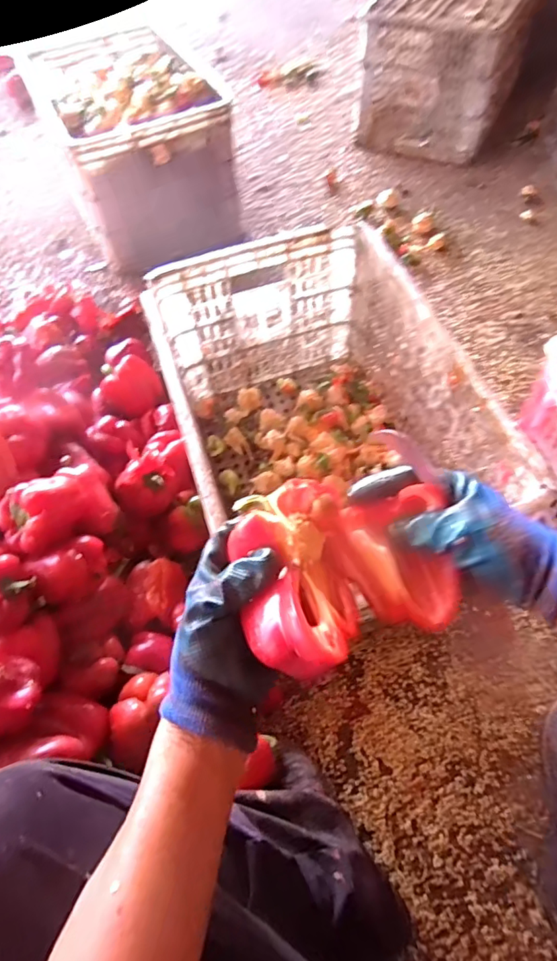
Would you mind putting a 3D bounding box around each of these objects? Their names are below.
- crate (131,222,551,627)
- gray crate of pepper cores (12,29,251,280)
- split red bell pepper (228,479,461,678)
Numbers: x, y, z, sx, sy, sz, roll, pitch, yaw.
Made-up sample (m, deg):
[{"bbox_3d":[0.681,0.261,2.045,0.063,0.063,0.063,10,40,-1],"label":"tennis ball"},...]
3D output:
[{"bbox_3d":[0.047,-0.072,0.756,0.350,0.281,0.511,-16,58,-8],"label":"crate"},{"bbox_3d":[-0.342,-0.785,1.219,0.328,0.277,0.524,-24,60,-12],"label":"gray crate of pepper cores"},{"bbox_3d":[0.048,0.060,0.373,0.147,0.055,0.134,-13,58,-6],"label":"split red bell pepper"}]

